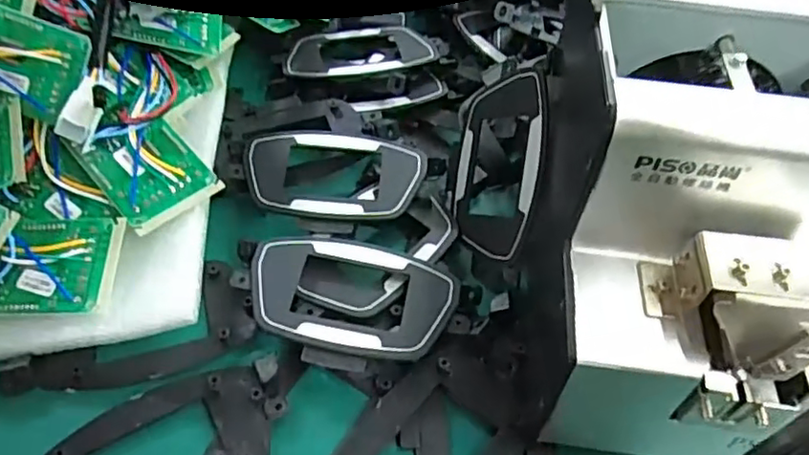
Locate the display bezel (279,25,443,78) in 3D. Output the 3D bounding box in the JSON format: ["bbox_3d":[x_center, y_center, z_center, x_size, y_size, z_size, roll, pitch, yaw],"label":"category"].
[{"bbox_3d":[-0.030,-0.123,0.437,0.101,0.014,0.063,-2,53,-4],"label":"display bezel"}]

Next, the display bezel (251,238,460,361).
[{"bbox_3d":[-0.027,0.035,0.316,0.101,0.013,0.063,12,53,6],"label":"display bezel"}]

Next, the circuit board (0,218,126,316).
[{"bbox_3d":[-0.169,0.016,0.305,0.063,0.011,0.048,2,52,-1],"label":"circuit board"}]

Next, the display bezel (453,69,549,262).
[{"bbox_3d":[0.050,-0.033,0.342,0.009,0.065,0.099,10,81,-37],"label":"display bezel"}]

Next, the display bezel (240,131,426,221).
[{"bbox_3d":[-0.041,-0.032,0.364,0.102,0.007,0.064,7,53,2],"label":"display bezel"}]

